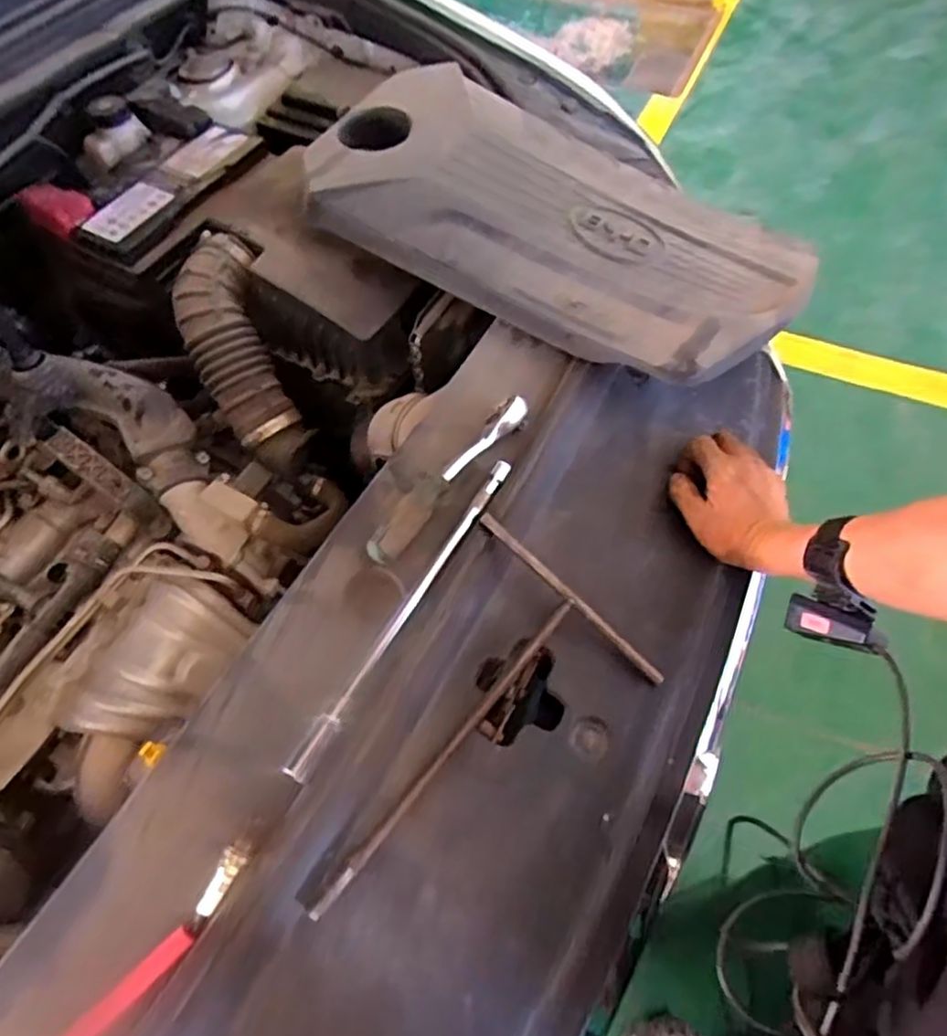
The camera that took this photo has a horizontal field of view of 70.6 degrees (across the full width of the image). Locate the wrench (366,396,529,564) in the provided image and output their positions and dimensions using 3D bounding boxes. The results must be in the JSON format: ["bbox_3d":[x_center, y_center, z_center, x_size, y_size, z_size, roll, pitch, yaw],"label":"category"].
[{"bbox_3d":[-0.021,-0.040,0.575,0.035,0.023,0.200,31,64,18],"label":"wrench"}]

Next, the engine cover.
[{"bbox_3d":[0.090,-0.336,0.723,0.534,0.077,0.289,25,63,16],"label":"engine cover"}]

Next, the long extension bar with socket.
[{"bbox_3d":[-0.048,0.069,0.528,0.016,0.019,0.298,26,63,16],"label":"long extension bar with socket"}]

